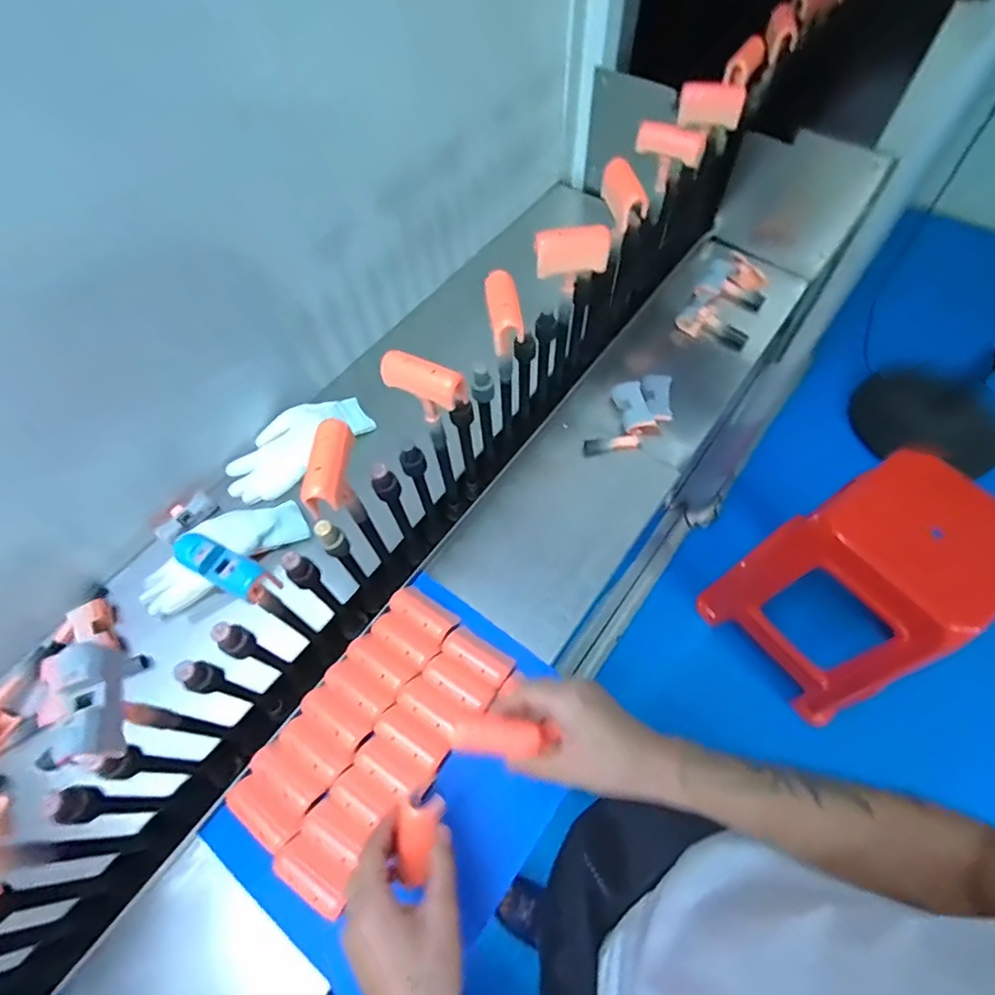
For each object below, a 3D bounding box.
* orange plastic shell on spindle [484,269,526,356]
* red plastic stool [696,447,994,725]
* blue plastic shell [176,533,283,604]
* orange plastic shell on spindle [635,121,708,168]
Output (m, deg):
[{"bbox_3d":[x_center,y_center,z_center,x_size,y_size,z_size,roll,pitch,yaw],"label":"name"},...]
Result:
[{"bbox_3d":[0.006,-0.186,0.516,0.029,0.035,0.084,-10,62,-1],"label":"orange plastic shell on spindle"},{"bbox_3d":[0.775,0.200,1.172,0.325,0.553,0.380,-35,66,-14],"label":"red plastic stool"},{"bbox_3d":[-0.200,0.050,0.385,0.078,0.020,0.026,25,67,16],"label":"blue plastic shell"},{"bbox_3d":[0.206,-0.425,0.631,0.086,0.030,0.033,28,68,17],"label":"orange plastic shell on spindle"}]

